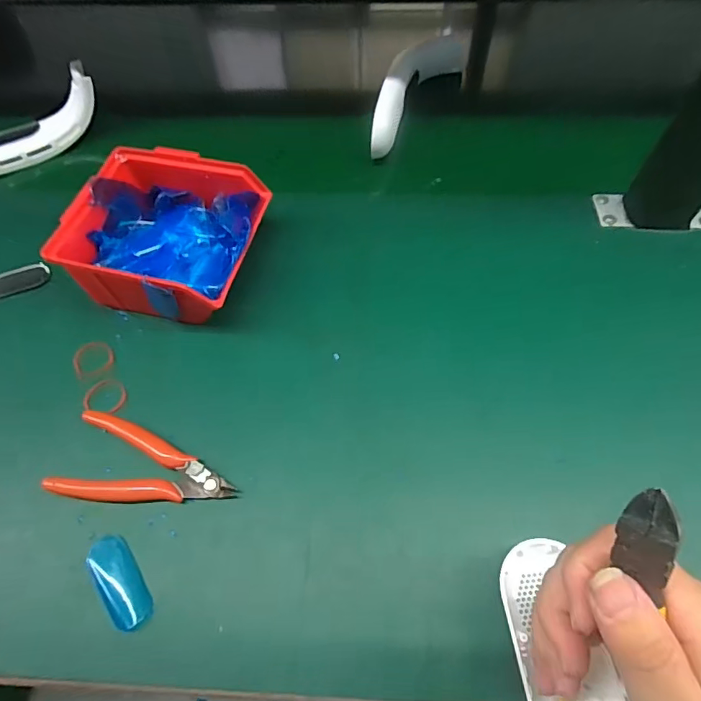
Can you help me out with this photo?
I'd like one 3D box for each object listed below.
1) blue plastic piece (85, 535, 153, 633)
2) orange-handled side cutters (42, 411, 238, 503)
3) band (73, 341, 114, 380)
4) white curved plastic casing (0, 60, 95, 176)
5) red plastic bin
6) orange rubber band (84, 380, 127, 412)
[{"bbox_3d":[-0.141,0.140,0.272,0.024,0.005,0.058,-35,65,-16],"label":"blue plastic piece"},{"bbox_3d":[-0.141,0.077,0.302,0.128,0.014,0.056,10,62,8],"label":"orange-handled side cutters"},{"bbox_3d":[-0.202,0.006,0.353,0.032,0.004,0.030,-12,68,-1],"label":"band"},{"bbox_3d":[-0.348,-0.219,0.461,0.187,0.067,0.049,-30,64,-14],"label":"white curved plastic casing"},{"bbox_3d":[-0.144,-0.090,0.367,0.136,0.067,0.130,10,62,8],"label":"red plastic bin"},{"bbox_3d":[-0.182,0.033,0.334,0.032,0.006,0.028,6,62,3],"label":"orange rubber band"}]

